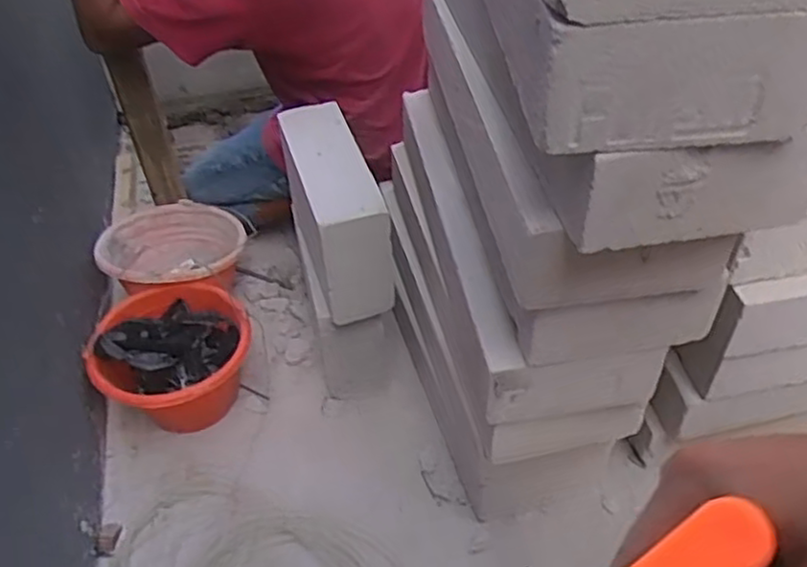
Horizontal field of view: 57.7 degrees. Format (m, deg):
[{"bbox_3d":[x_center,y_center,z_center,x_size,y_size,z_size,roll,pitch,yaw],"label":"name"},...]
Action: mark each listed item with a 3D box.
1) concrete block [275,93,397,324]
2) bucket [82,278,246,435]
[{"bbox_3d":[-0.104,-0.108,1.135,0.110,0.225,0.273,-14,44,-11],"label":"concrete block"},{"bbox_3d":[-0.369,0.135,1.205,0.246,0.175,0.208,-28,49,-24],"label":"bucket"}]

